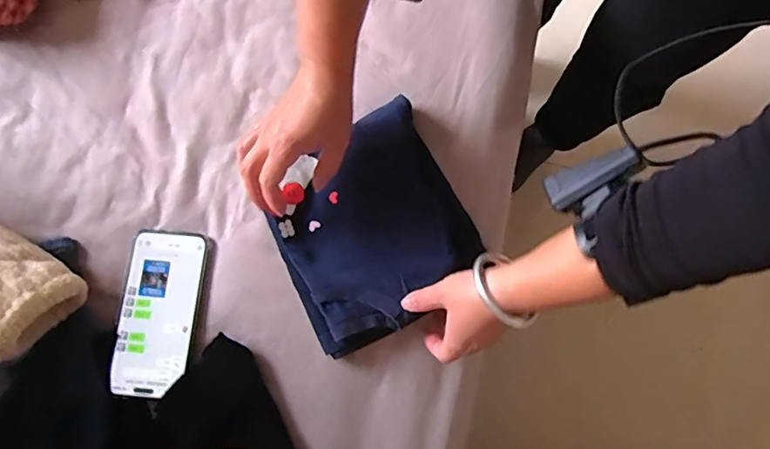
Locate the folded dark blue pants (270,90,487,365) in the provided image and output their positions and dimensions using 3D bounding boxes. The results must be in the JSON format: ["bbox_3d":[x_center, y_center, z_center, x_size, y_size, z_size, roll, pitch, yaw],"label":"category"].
[{"bbox_3d":[-0.016,0.003,0.512,0.181,0.028,0.195,-28,79,-4],"label":"folded dark blue pants"}]

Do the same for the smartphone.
[{"bbox_3d":[-0.224,0.086,0.508,0.077,0.008,0.158,6,78,3],"label":"smartphone"}]

